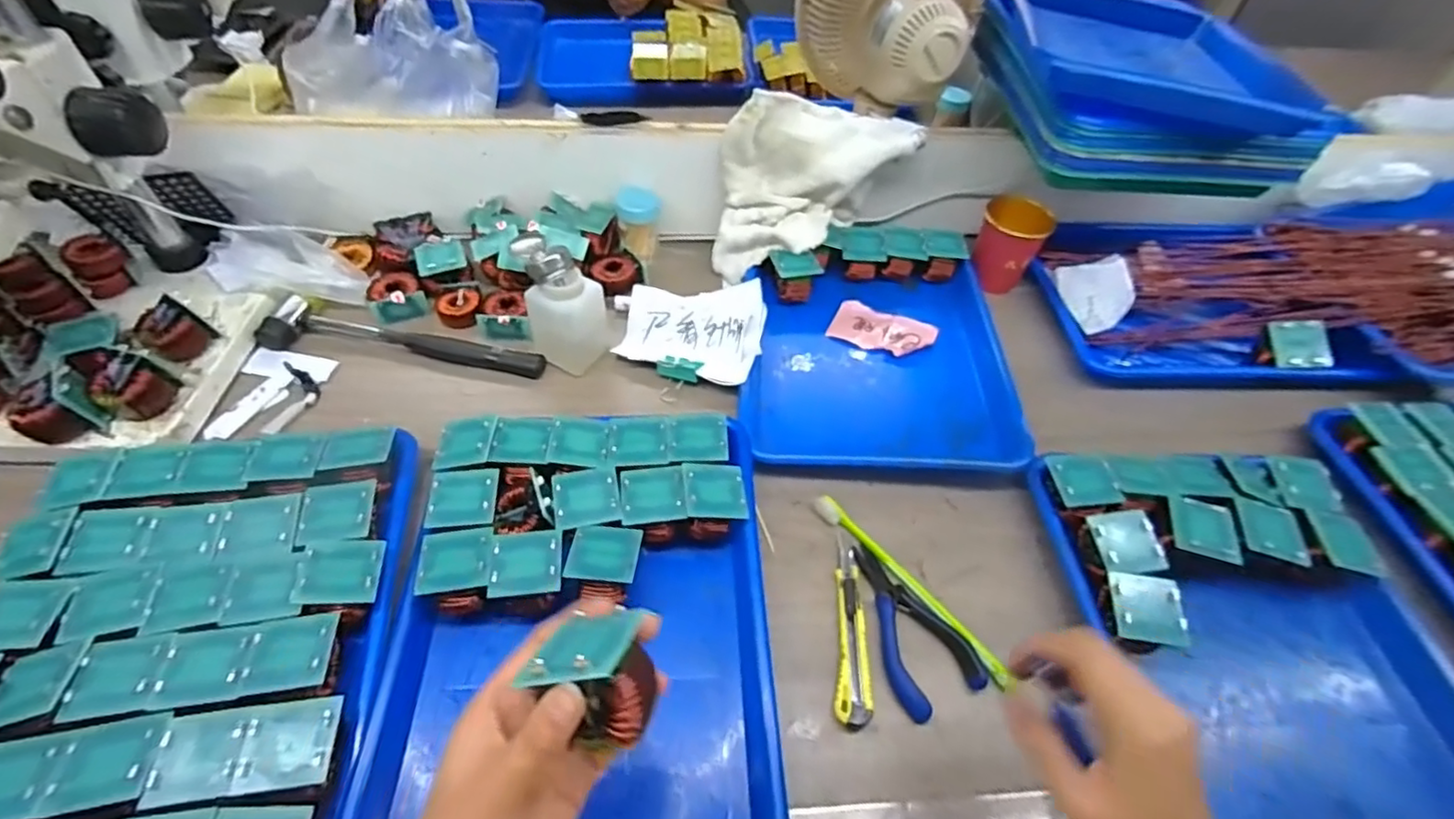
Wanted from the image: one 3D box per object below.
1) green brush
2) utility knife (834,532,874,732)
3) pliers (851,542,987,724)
[{"bbox_3d":[0.134,0.130,0.467,0.013,0.012,0.185,-31,59,-25],"label":"green brush"},{"bbox_3d":[0.090,0.154,0.445,0.025,0.012,0.131,8,51,2],"label":"utility knife"},{"bbox_3d":[0.124,0.152,0.448,0.061,0.010,0.120,-21,55,-19],"label":"pliers"}]

